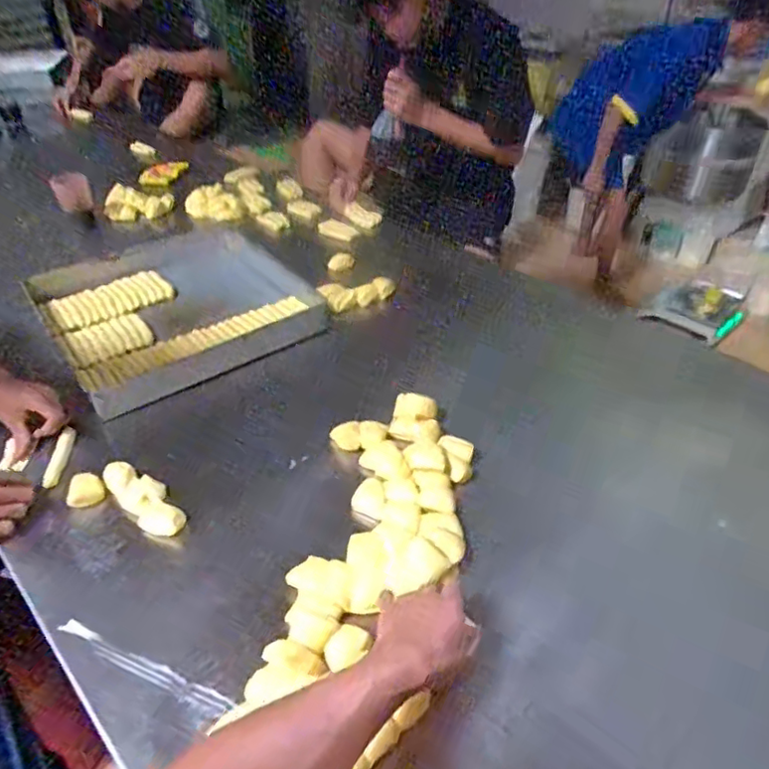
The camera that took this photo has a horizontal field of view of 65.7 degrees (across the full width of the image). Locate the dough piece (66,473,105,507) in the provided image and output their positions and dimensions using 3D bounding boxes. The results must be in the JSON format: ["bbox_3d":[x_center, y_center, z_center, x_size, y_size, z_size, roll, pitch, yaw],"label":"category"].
[{"bbox_3d":[-0.393,0.141,0.779,0.031,0.044,0.046,31,49,33],"label":"dough piece"}]

